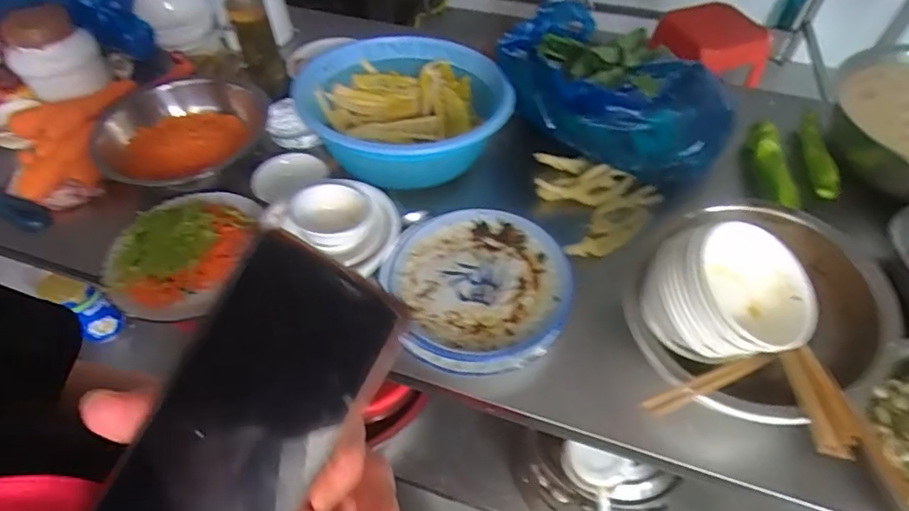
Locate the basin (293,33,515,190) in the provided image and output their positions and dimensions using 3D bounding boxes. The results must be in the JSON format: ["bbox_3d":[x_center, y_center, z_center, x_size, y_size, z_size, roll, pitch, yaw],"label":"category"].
[{"bbox_3d":[-0.071,-0.249,0.873,0.321,0.126,0.360,-17,53,-13],"label":"basin"}]

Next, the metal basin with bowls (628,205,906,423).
[{"bbox_3d":[0.344,0.064,0.595,0.248,0.148,0.251,0,52,0],"label":"metal basin with bowls"}]

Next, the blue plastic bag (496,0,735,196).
[{"bbox_3d":[0.238,-0.272,0.862,0.285,0.165,0.376,-21,54,-15],"label":"blue plastic bag"}]

